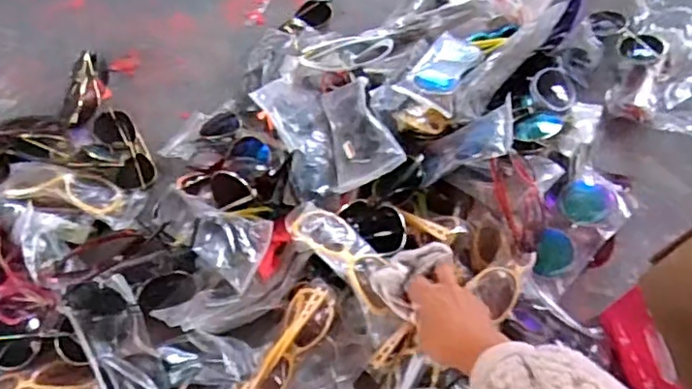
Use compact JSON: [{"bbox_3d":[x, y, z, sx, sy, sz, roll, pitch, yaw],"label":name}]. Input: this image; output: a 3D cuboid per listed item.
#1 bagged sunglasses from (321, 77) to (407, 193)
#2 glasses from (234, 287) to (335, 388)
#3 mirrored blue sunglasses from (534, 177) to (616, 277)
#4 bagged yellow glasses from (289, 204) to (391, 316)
[{"bbox_3d":[0.017,-0.088,0.738,0.084,0.031,0.163,-28,57,23],"label":"bagged sunglasses"},{"bbox_3d":[-0.062,0.165,0.621,0.051,0.048,0.143,27,64,11],"label":"glasses"},{"bbox_3d":[0.278,0.036,0.737,0.060,0.036,0.149,38,67,18],"label":"mirrored blue sunglasses"},{"bbox_3d":[-0.006,0.067,0.650,0.060,0.032,0.148,-34,68,-18],"label":"bagged yellow glasses"}]

